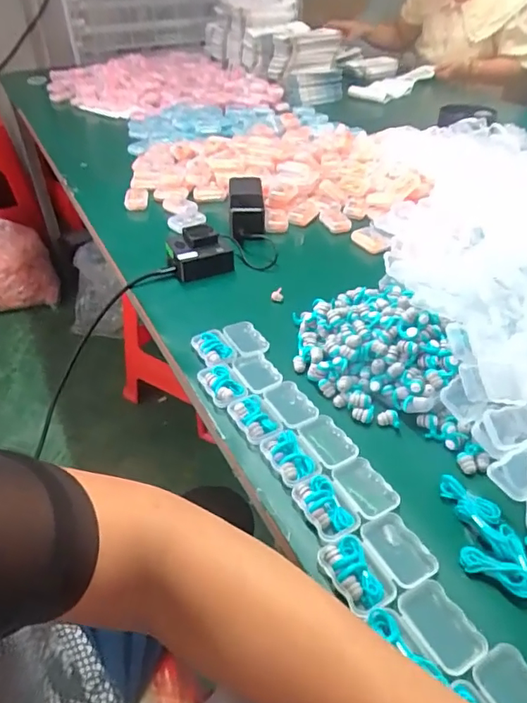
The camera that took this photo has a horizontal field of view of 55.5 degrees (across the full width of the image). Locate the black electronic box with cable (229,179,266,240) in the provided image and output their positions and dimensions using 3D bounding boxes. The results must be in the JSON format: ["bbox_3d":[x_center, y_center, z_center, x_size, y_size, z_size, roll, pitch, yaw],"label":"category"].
[{"bbox_3d":[-0.027,-0.227,0.794,0.053,0.048,0.153,-2,40,-3],"label":"black electronic box with cable"}]

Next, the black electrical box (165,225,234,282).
[{"bbox_3d":[-0.087,-0.136,0.682,0.085,0.047,0.065,-10,41,-13],"label":"black electrical box"}]

